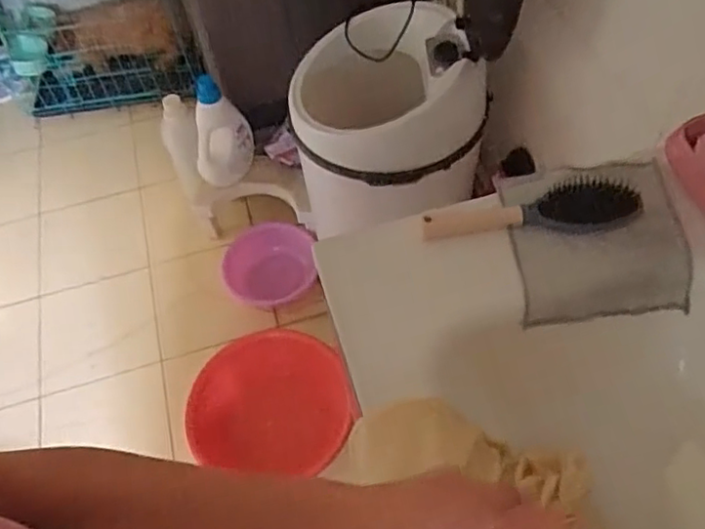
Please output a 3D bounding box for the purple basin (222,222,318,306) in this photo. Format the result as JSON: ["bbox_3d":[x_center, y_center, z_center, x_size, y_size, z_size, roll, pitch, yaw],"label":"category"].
[{"bbox_3d":[-0.220,-0.001,1.585,0.248,0.077,0.227,-2,56,3],"label":"purple basin"}]

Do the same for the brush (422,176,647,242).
[{"bbox_3d":[0.189,-0.052,0.651,0.227,0.035,0.057,-7,56,0],"label":"brush"}]

